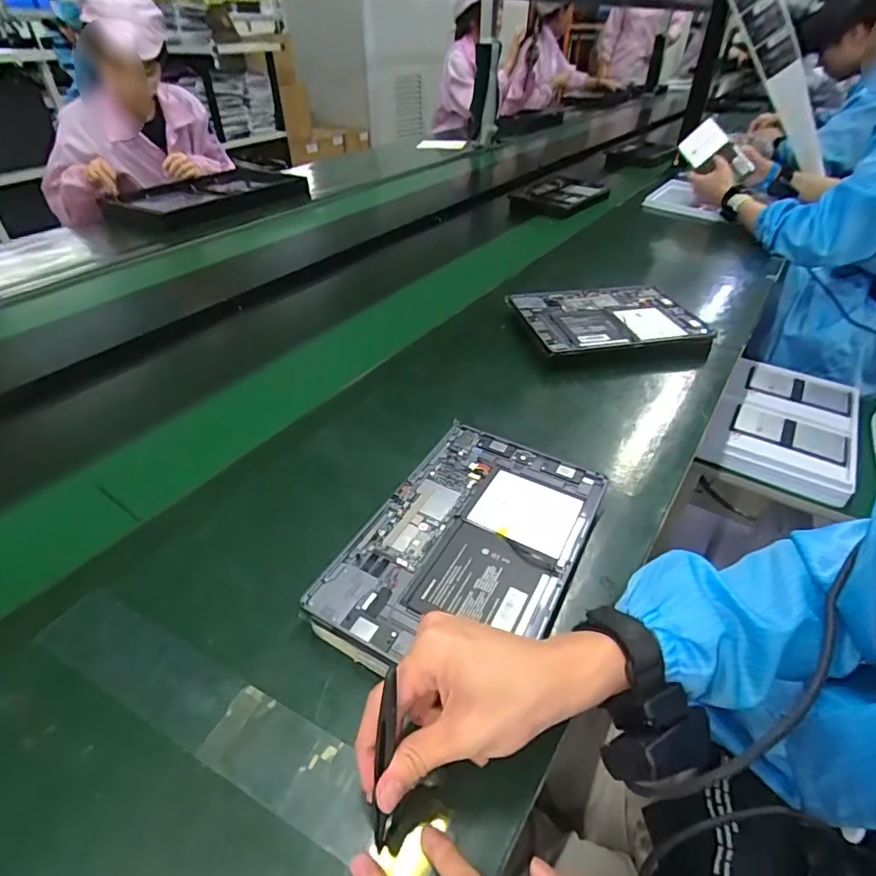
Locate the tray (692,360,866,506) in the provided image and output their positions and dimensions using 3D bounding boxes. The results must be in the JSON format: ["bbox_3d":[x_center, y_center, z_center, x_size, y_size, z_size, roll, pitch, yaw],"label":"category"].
[{"bbox_3d":[0.631,-0.031,0.916,0.210,0.046,0.325,23,45,26],"label":"tray"}]

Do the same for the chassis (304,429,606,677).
[{"bbox_3d":[0.030,0.089,0.436,0.165,0.029,0.255,19,43,22],"label":"chassis"}]

